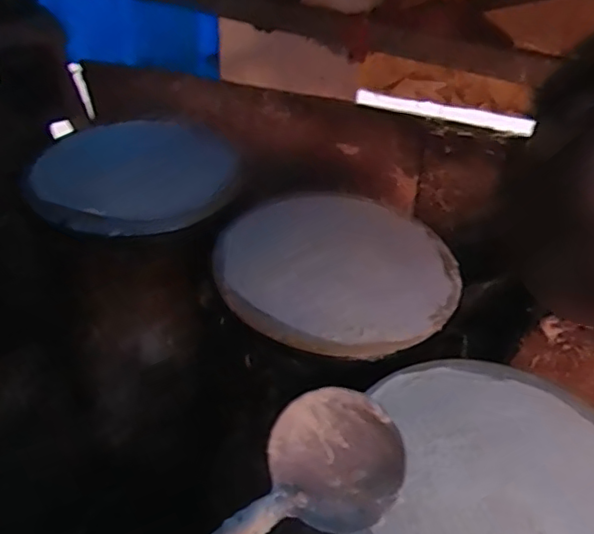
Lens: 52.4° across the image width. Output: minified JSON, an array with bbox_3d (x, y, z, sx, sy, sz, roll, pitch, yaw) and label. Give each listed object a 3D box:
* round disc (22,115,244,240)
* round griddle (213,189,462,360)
[{"bbox_3d":[-0.291,-0.182,1.071,0.342,0.032,0.338,3,41,-3],"label":"round disc"},{"bbox_3d":[0.064,-0.008,0.936,0.357,0.026,0.341,3,41,-3],"label":"round griddle"}]

